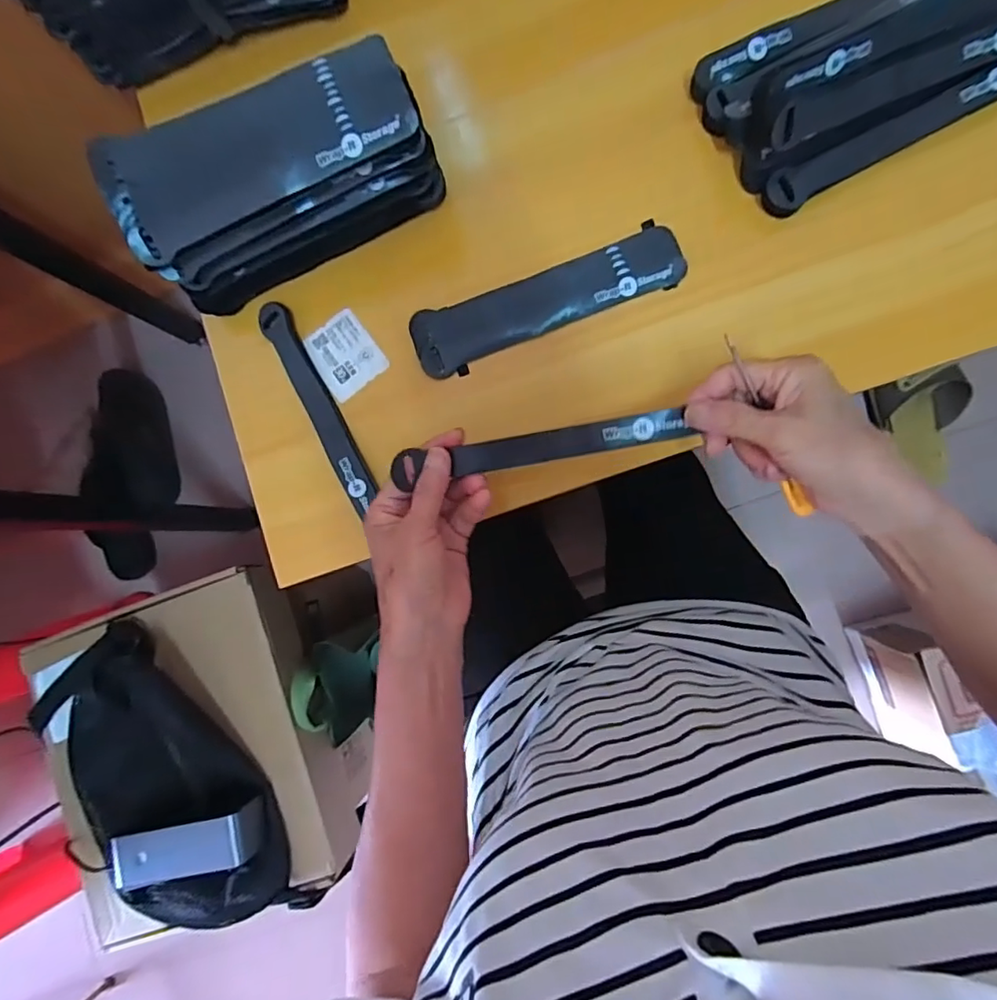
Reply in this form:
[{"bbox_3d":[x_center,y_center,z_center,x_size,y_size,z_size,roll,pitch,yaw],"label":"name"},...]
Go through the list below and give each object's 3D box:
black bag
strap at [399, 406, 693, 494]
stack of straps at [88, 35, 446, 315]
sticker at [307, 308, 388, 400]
[{"bbox_3d":[-0.339,0.276,0.533,0.169,0.069,0.302,-35,84,4],"label":"black bag"},{"bbox_3d":[0.025,-0.033,0.352,0.180,0.024,0.019,-9,87,6],"label":"strap"},{"bbox_3d":[-0.150,-0.223,0.391,0.205,0.087,0.089,-25,85,5],"label":"stack of straps"},{"bbox_3d":[-0.116,-0.111,0.427,0.046,0.005,0.058,-36,84,4],"label":"sticker"}]

